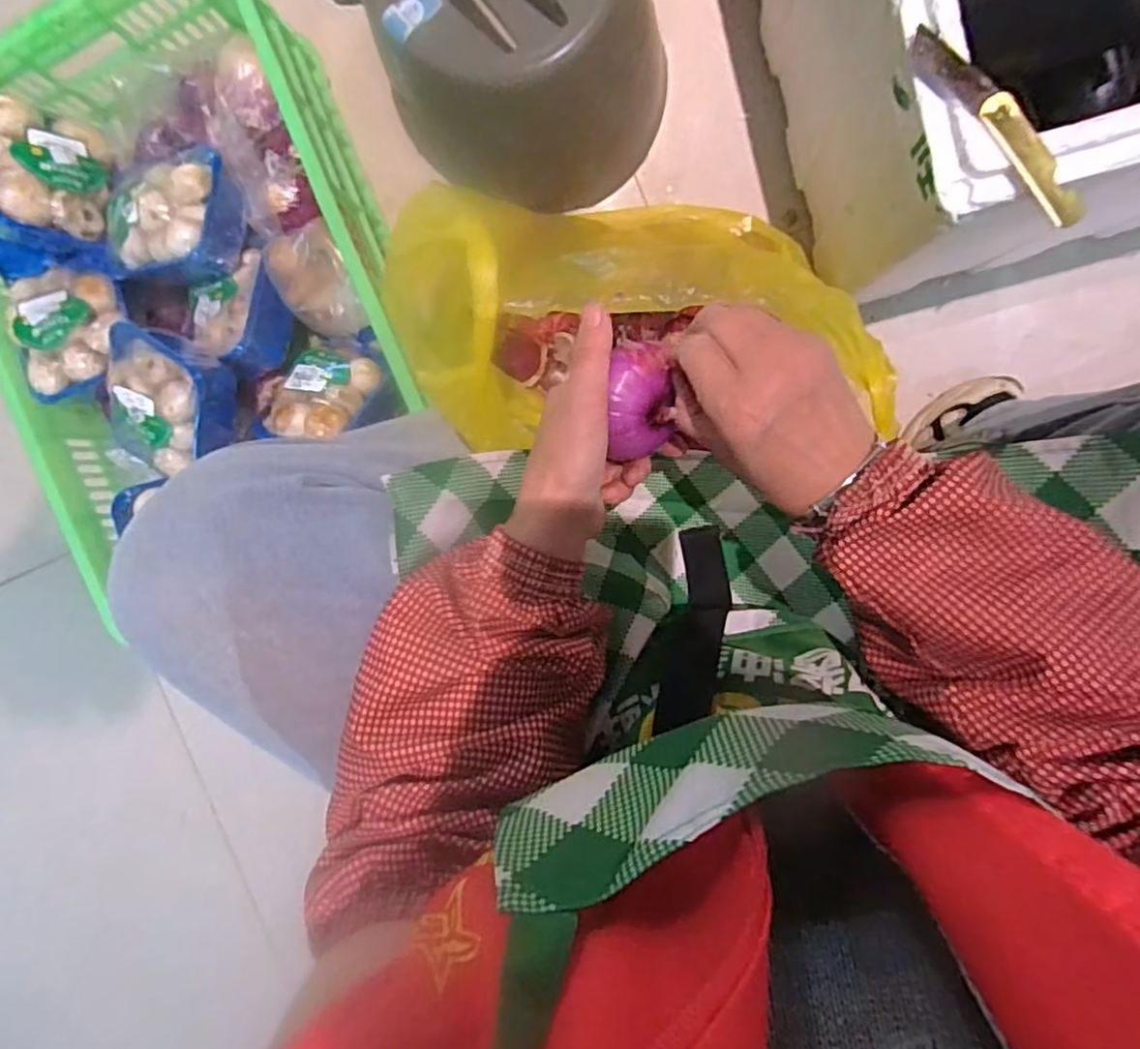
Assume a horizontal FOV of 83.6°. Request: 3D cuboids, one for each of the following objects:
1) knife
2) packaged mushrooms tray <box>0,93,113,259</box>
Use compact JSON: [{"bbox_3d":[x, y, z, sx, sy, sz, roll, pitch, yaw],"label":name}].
[{"bbox_3d":[0.256,-0.239,0.380,0.022,0.012,0.143,-39,89,9],"label":"knife"},{"bbox_3d":[-0.526,-0.345,0.641,0.065,0.105,0.132,-15,87,53],"label":"packaged mushrooms tray"}]

